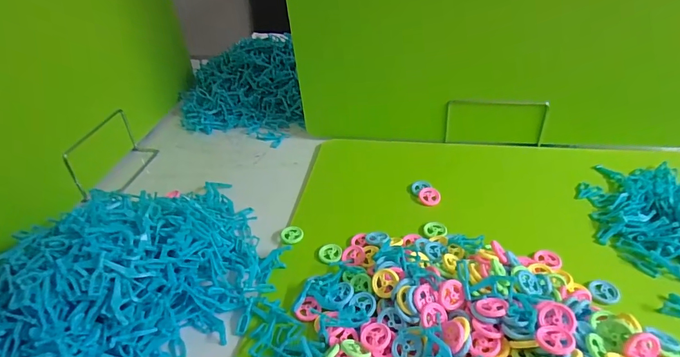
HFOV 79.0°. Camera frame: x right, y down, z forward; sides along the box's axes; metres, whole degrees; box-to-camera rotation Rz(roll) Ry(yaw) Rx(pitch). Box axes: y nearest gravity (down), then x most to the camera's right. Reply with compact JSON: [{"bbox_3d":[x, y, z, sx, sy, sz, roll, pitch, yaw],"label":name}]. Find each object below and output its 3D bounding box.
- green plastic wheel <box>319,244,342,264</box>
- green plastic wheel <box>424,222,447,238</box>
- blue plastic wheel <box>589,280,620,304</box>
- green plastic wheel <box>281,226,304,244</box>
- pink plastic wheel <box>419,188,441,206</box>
[{"bbox_3d":[-0.012,0.093,0.515,0.028,0.006,0.026,-3,35,2],"label":"green plastic wheel"},{"bbox_3d":[0.123,0.065,0.532,0.028,0.004,0.025,-2,35,3],"label":"green plastic wheel"},{"bbox_3d":[0.284,0.122,0.443,0.029,0.007,0.028,-3,35,2],"label":"blue plastic wheel"},{"bbox_3d":[-0.062,0.075,0.542,0.029,0.007,0.031,-3,35,2],"label":"green plastic wheel"},{"bbox_3d":[0.126,0.025,0.581,0.029,0.006,0.029,-1,60,2],"label":"pink plastic wheel"}]

